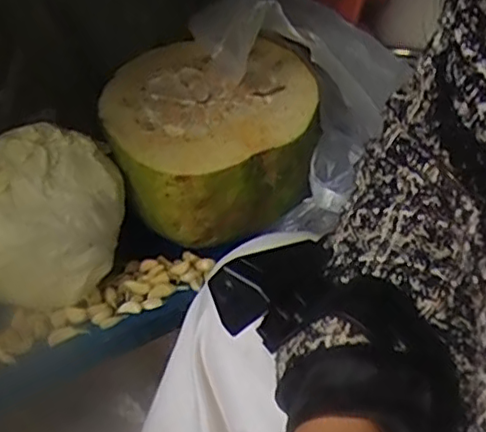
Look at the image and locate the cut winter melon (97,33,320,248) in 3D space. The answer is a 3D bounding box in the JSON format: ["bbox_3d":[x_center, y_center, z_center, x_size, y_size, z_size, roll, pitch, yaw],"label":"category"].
[{"bbox_3d":[-0.027,-0.069,0.569,0.183,0.139,0.161,-7,27,-9],"label":"cut winter melon"}]

